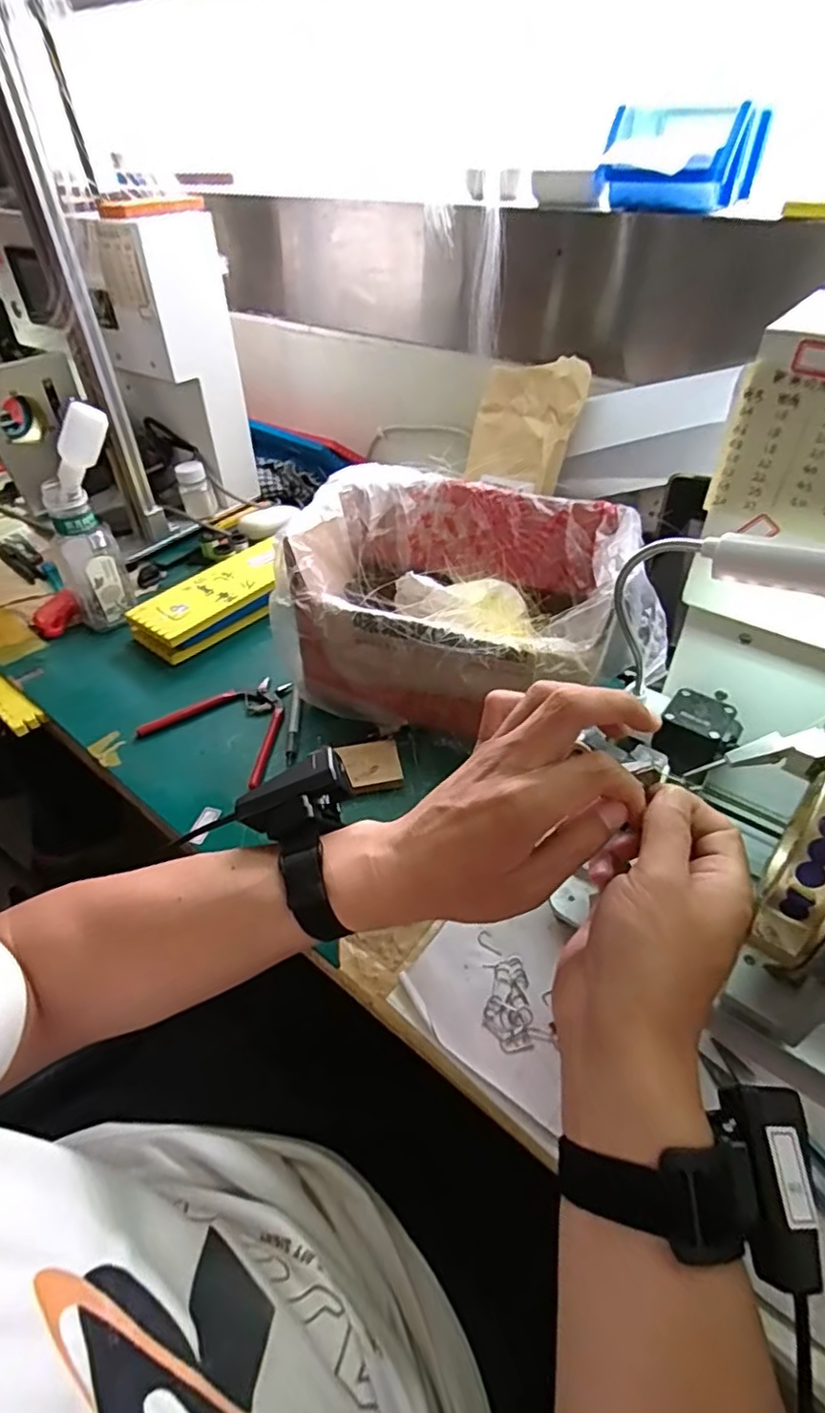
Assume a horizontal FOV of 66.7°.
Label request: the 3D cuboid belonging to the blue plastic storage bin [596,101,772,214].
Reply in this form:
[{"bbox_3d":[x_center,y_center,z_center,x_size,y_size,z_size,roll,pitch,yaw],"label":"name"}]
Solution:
[{"bbox_3d":[0.267,-0.542,0.622,0.131,0.070,0.160,19,47,20],"label":"blue plastic storage bin"}]

